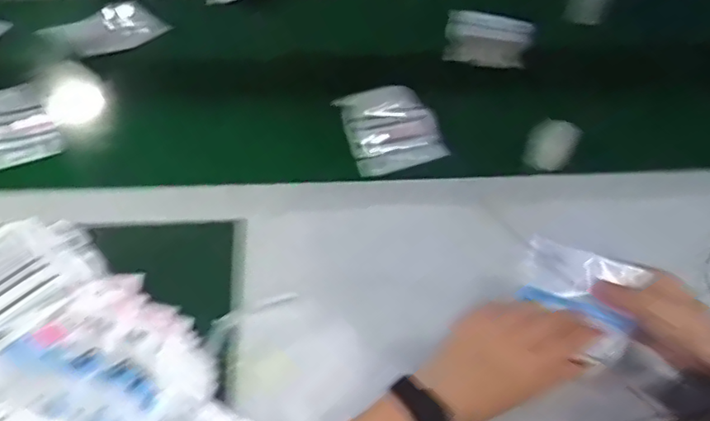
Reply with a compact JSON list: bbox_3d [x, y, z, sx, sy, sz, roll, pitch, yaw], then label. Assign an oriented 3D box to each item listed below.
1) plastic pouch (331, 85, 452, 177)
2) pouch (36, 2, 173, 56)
[{"bbox_3d":[0.045,-0.107,0.781,0.114,0.046,0.112,-15,54,-9],"label":"plastic pouch"},{"bbox_3d":[-0.372,-0.268,0.925,0.168,0.067,0.008,-19,38,4],"label":"pouch"}]

